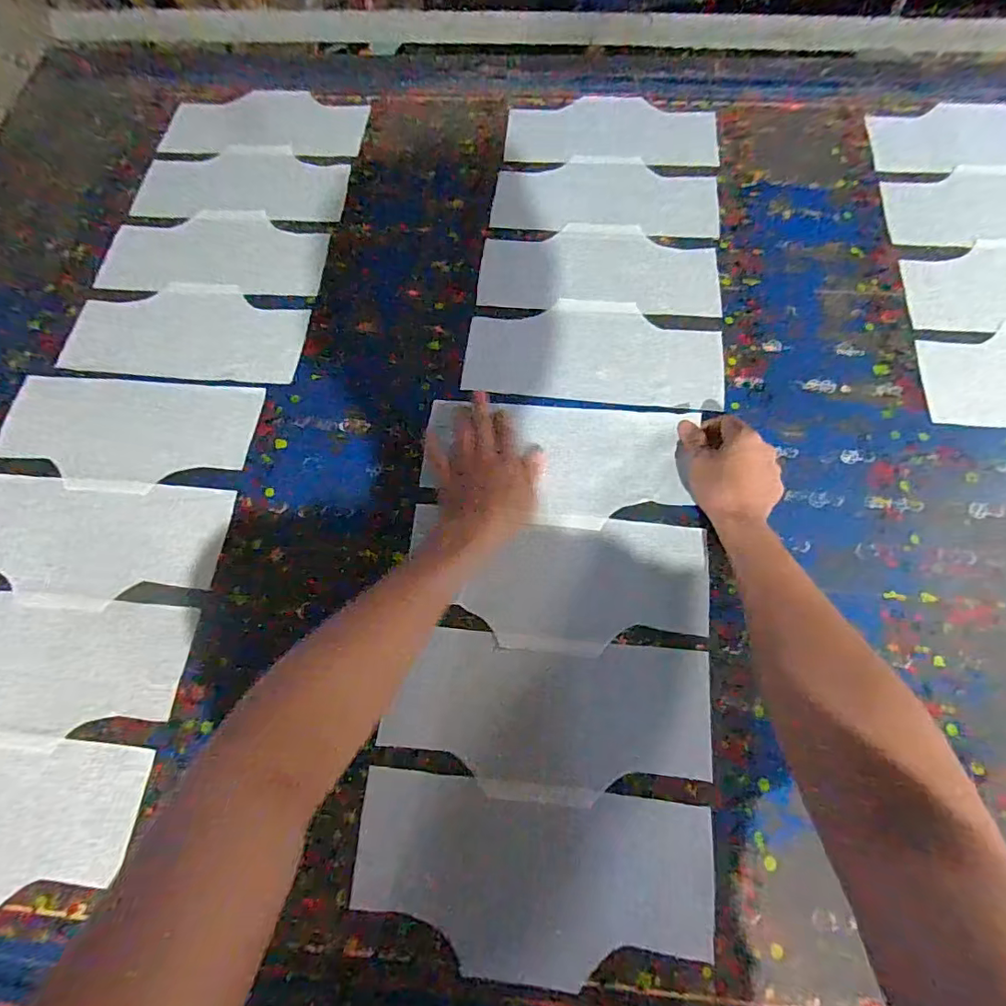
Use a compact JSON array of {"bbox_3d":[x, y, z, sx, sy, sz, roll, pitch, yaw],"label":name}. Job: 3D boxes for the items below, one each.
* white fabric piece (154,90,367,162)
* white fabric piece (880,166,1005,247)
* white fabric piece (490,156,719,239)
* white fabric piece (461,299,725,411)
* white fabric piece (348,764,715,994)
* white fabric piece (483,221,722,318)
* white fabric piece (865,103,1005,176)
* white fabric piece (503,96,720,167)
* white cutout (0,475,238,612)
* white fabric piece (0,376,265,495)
[{"bbox_3d":[-0.339,-0.552,0.754,0.285,0.007,0.139,4,71,4],"label":"white fabric piece"},{"bbox_3d":[0.629,-0.375,0.653,0.289,0.008,0.143,1,70,3],"label":"white fabric piece"},{"bbox_3d":[0.134,-0.407,0.688,0.285,0.004,0.135,5,71,4],"label":"white fabric piece"},{"bbox_3d":[0.104,-0.176,0.605,0.287,0.010,0.134,4,70,3],"label":"white fabric piece"},{"bbox_3d":[0.024,0.307,0.428,0.286,0.013,0.130,6,66,3],"label":"white fabric piece"},{"bbox_3d":[0.118,-0.294,0.652,0.286,0.010,0.130,3,73,3],"label":"white fabric piece"},{"bbox_3d":[0.624,-0.470,0.680,0.268,0.010,0.114,6,75,8],"label":"white fabric piece"},{"bbox_3d":[0.151,-0.523,0.728,0.286,0.005,0.132,5,71,4],"label":"white fabric piece"},{"bbox_3d":[-0.439,0.040,0.551,0.294,0.008,0.137,4,71,4],"label":"white cutout"},{"bbox_3d":[-0.420,-0.078,0.586,0.280,0.009,0.137,5,70,2],"label":"white fabric piece"}]

